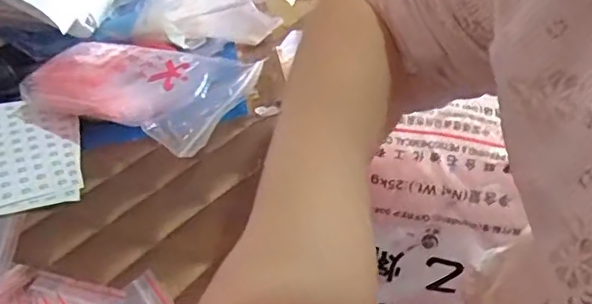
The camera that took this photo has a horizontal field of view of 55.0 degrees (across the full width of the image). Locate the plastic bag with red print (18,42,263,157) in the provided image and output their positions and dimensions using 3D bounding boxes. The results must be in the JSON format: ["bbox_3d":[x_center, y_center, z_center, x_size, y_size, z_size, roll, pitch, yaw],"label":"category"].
[{"bbox_3d":[-0.122,-0.048,0.443,0.175,0.051,0.095,19,41,22],"label":"plastic bag with red print"}]

